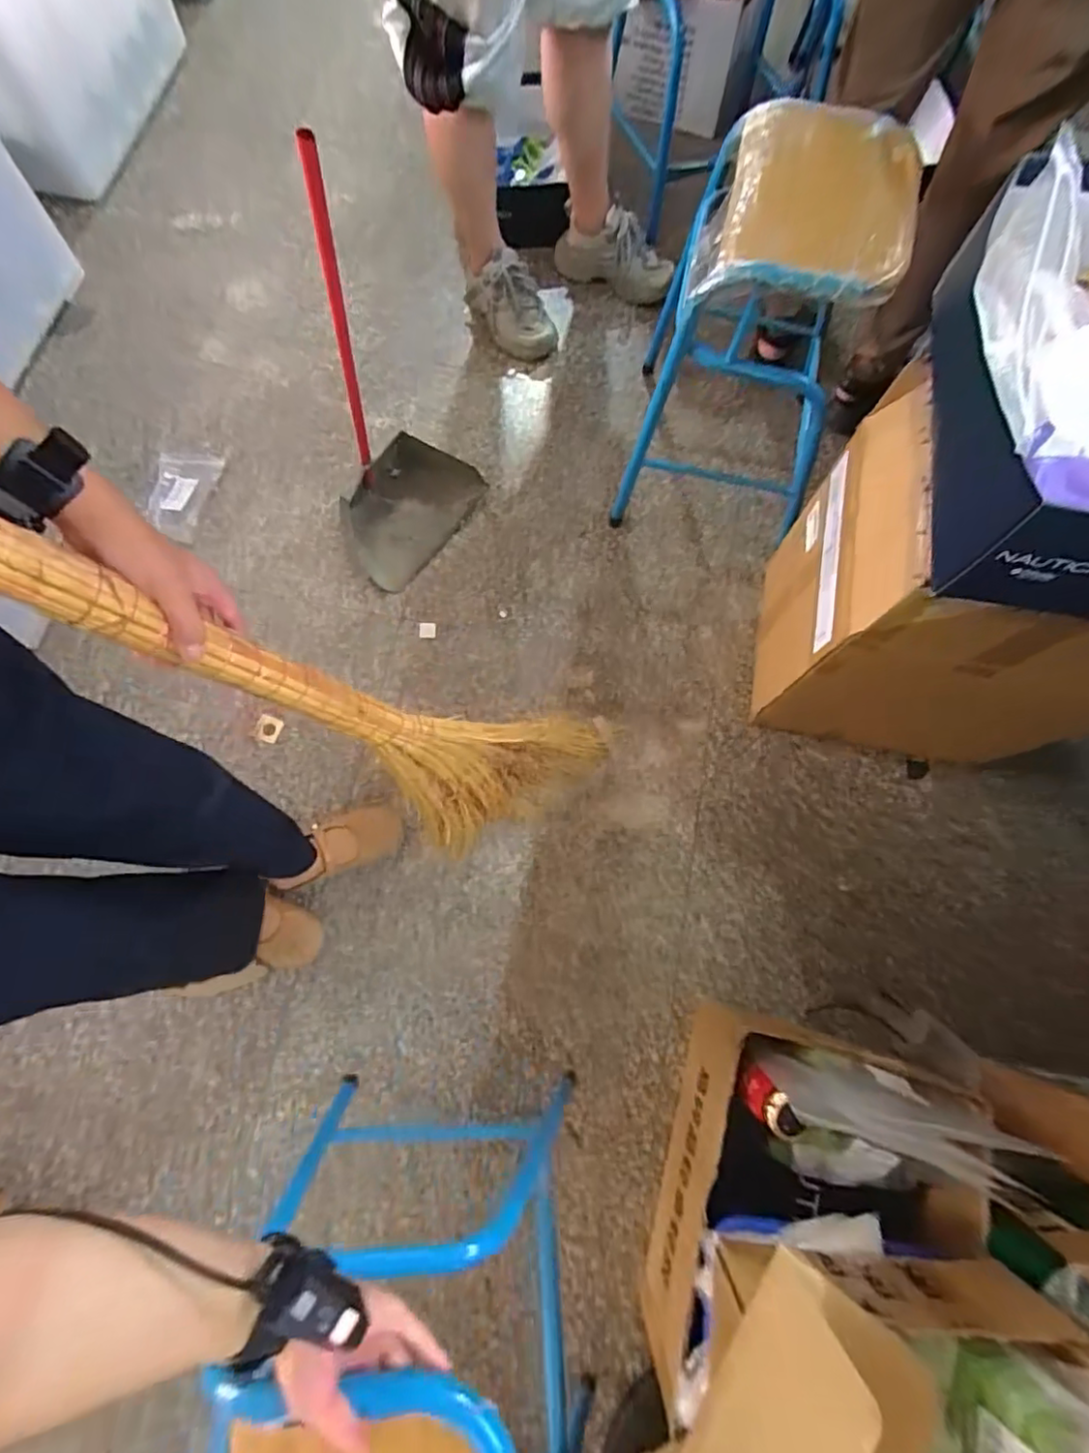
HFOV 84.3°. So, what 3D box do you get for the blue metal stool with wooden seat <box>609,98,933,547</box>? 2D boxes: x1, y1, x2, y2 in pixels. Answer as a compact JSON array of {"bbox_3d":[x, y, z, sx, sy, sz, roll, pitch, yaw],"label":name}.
[{"bbox_3d":[0.318,-0.595,0.932,0.300,0.470,0.348,13,76,4],"label":"blue metal stool with wooden seat"}]

